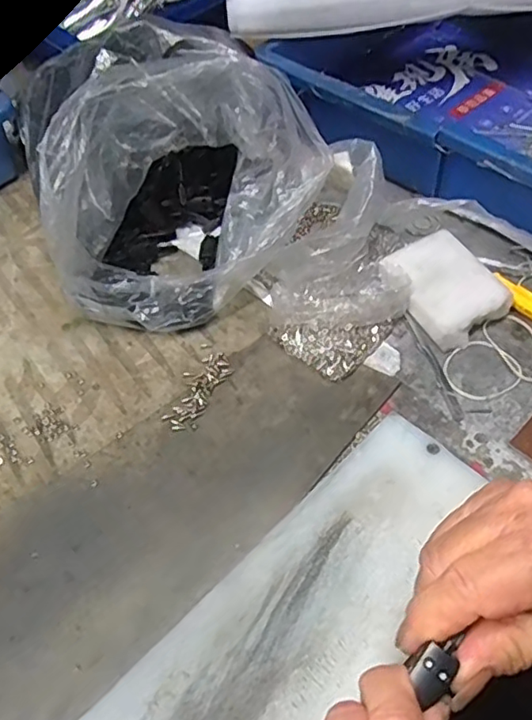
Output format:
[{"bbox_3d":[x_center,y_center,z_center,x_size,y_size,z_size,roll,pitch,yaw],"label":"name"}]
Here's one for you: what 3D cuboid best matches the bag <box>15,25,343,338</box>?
[{"bbox_3d":[-0.083,-0.167,0.451,0.236,0.145,0.247,-35,59,-20],"label":"bag"}]

